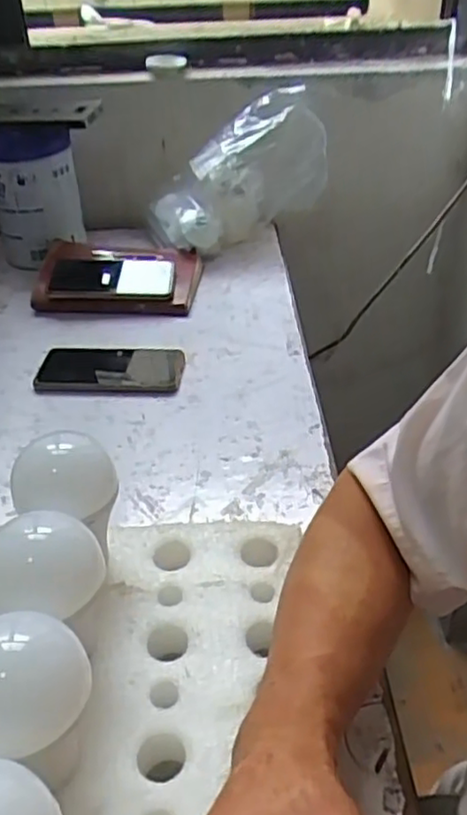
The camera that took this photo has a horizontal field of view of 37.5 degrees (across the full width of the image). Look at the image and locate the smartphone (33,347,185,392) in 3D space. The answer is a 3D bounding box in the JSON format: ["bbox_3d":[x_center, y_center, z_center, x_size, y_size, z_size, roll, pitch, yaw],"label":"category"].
[{"bbox_3d":[-0.143,-0.046,0.791,0.168,0.015,0.086,-1,37,2],"label":"smartphone"}]

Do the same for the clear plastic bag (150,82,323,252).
[{"bbox_3d":[0.011,-0.351,1.038,0.275,0.199,0.107,-21,40,-24],"label":"clear plastic bag"}]

